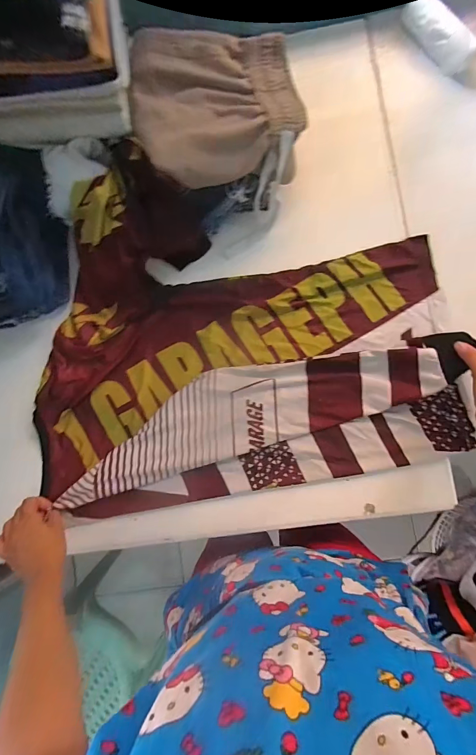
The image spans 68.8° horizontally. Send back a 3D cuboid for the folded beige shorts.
[{"bbox_3d":[-0.031,-0.364,0.461,0.225,0.047,0.201,3,86,5],"label":"folded beige shorts"}]

